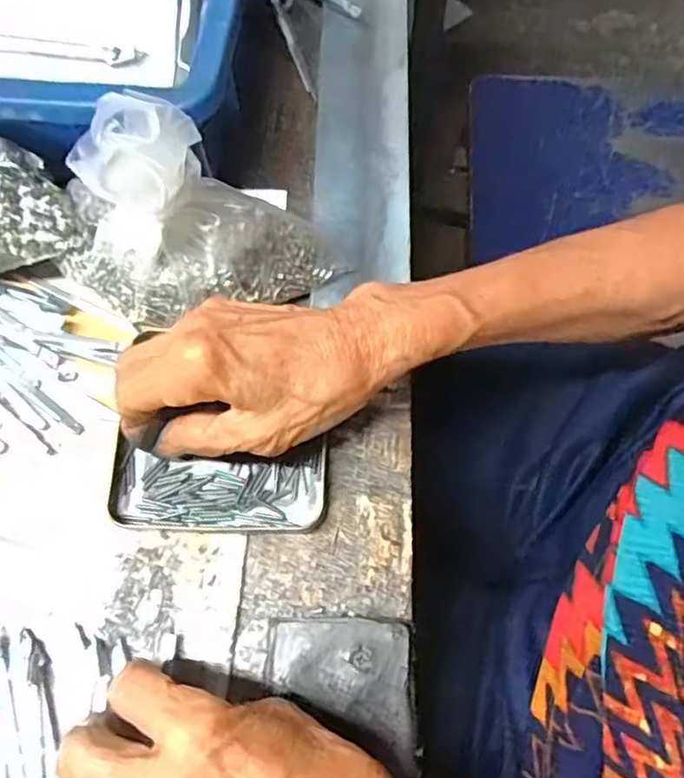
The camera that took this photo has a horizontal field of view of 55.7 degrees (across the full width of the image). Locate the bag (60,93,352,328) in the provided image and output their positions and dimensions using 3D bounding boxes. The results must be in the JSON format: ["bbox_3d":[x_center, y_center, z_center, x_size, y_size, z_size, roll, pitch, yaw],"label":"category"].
[{"bbox_3d":[-0.071,-0.078,0.307,0.132,0.075,0.065,-11,68,-2],"label":"bag"}]

